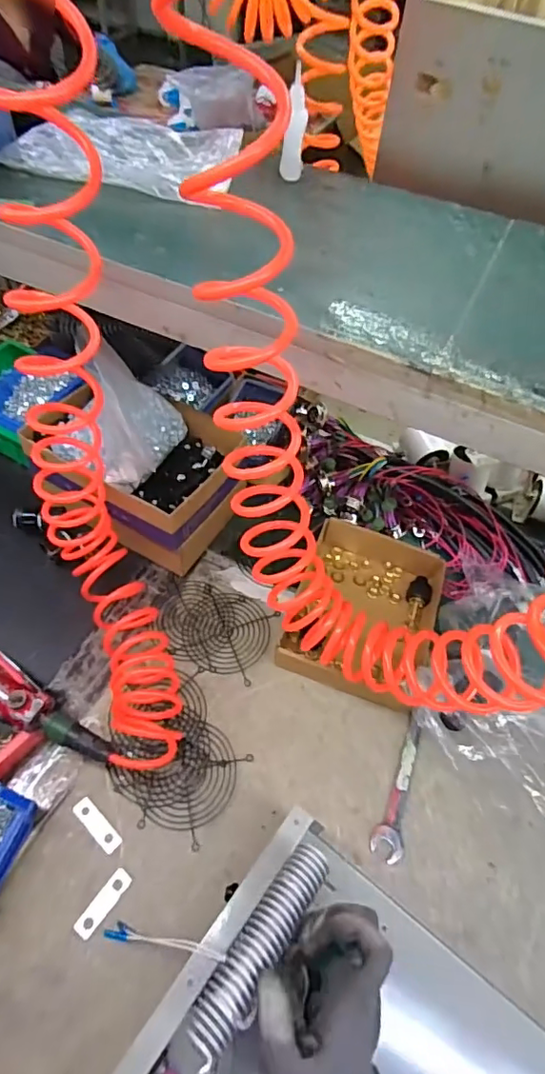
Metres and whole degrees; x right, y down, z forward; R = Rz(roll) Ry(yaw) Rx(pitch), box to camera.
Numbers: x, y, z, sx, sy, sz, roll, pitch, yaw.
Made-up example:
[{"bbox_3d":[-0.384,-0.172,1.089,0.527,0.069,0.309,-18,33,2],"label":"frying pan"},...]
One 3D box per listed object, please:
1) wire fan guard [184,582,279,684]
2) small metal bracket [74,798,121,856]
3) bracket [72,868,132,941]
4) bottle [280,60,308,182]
[{"bbox_3d":[-0.061,0.127,0.705,0.111,0.012,0.110,16,55,7],"label":"wire fan guard"},{"bbox_3d":[-0.186,0.306,0.567,0.064,0.006,0.018,39,61,21],"label":"small metal bracket"},{"bbox_3d":[-0.169,0.365,0.532,0.018,0.004,0.065,36,56,12],"label":"bracket"},{"bbox_3d":[0.024,-0.437,0.567,0.024,0.092,0.031,2,55,-3],"label":"bottle"}]

